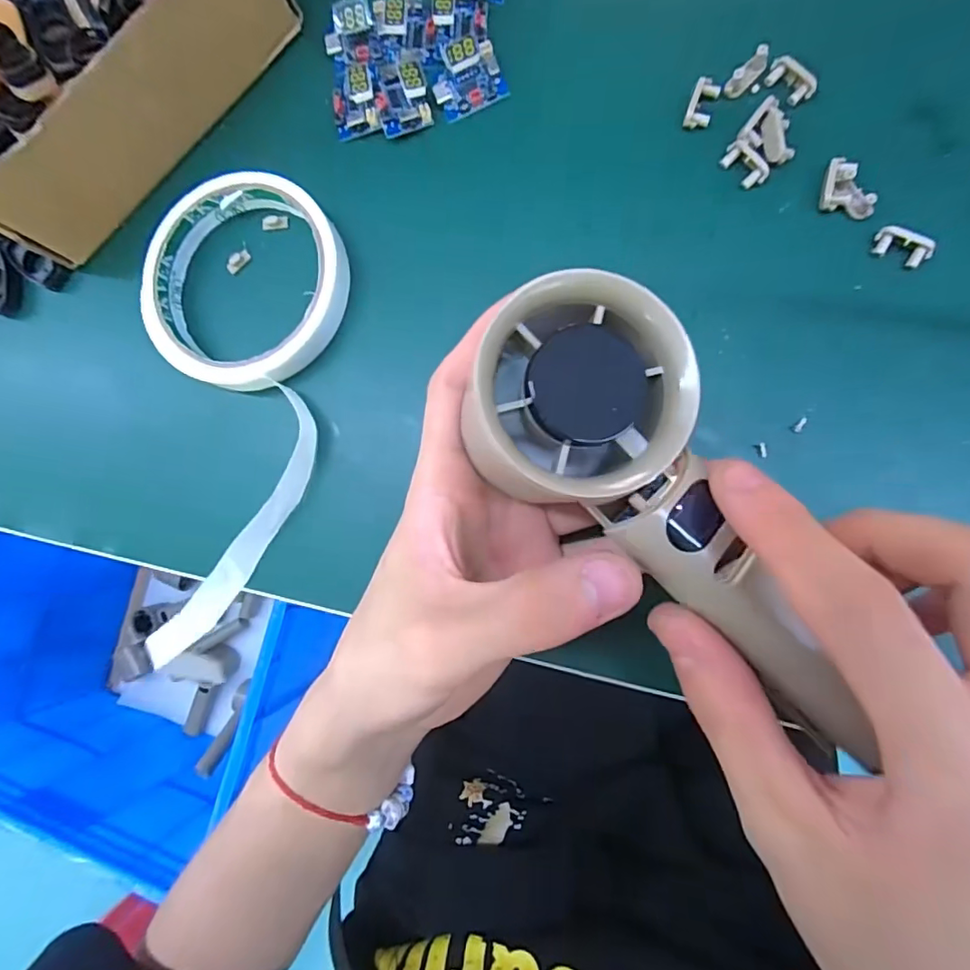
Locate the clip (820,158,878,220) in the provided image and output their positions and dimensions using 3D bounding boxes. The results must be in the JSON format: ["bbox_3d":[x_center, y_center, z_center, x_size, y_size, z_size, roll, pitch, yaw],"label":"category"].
[{"bbox_3d":[0.137,-0.111,0.200,0.018,0.006,0.020,12,88,10],"label":"clip"}]

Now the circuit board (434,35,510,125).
[{"bbox_3d":[-0.008,-0.173,0.225,0.029,0.014,0.021,-25,82,6],"label":"circuit board"}]

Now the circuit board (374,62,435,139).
[{"bbox_3d":[-0.036,-0.167,0.229,0.022,0.009,0.024,-10,84,8],"label":"circuit board"}]

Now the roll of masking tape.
[{"bbox_3d":[-0.118,-0.027,0.233,0.087,0.015,0.215,10,87,10],"label":"roll of masking tape"}]

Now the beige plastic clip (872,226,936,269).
[{"bbox_3d":[0.154,-0.088,0.196,0.020,0.006,0.009,29,91,10],"label":"beige plastic clip"}]

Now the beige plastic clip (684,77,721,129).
[{"bbox_3d":[0.086,-0.151,0.212,0.010,0.006,0.018,19,90,10],"label":"beige plastic clip"}]

